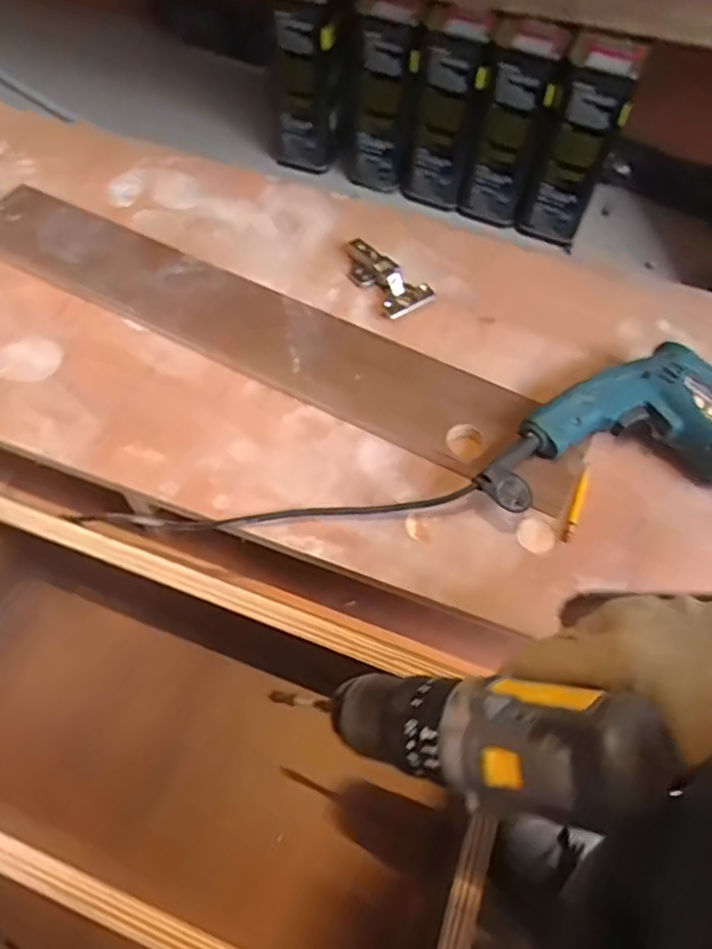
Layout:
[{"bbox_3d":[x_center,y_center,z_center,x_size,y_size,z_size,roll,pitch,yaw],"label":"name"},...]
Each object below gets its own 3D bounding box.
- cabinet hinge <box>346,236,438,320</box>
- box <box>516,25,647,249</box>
[{"bbox_3d":[0.030,-0.230,0.720,0.062,0.026,0.120,-31,65,-18],"label":"cabinet hinge"},{"bbox_3d":[0.302,-0.453,0.868,0.092,0.248,0.088,18,60,8],"label":"box"}]

